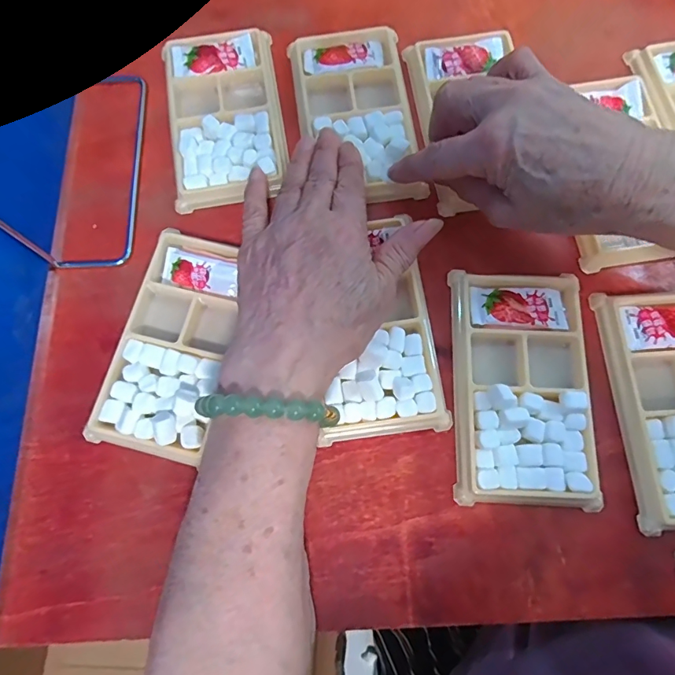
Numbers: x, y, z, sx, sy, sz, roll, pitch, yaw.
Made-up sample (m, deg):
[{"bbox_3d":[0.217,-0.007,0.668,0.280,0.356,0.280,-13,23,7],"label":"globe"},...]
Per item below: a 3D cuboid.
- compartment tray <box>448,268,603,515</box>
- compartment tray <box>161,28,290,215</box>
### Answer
[{"bbox_3d":[0.107,0.024,0.257,0.079,0.016,0.135,2,75,2],"label":"compartment tray"},{"bbox_3d":[-0.078,-0.155,0.306,0.075,0.015,0.131,-8,75,-1],"label":"compartment tray"}]

